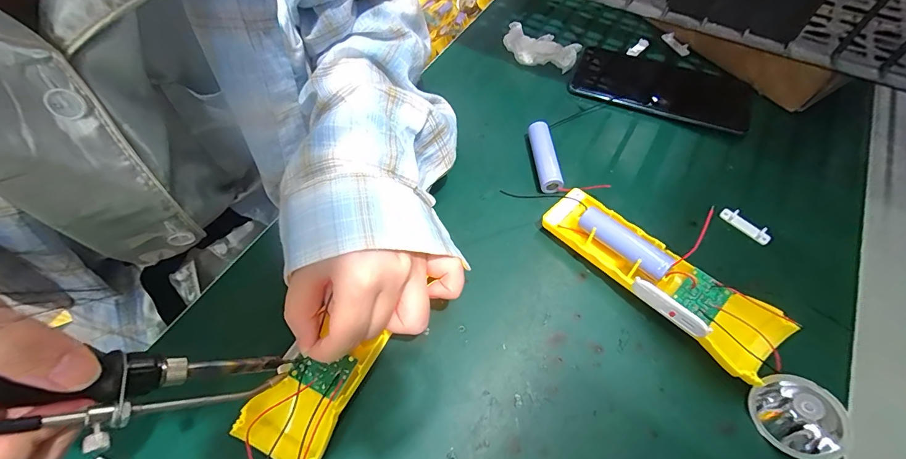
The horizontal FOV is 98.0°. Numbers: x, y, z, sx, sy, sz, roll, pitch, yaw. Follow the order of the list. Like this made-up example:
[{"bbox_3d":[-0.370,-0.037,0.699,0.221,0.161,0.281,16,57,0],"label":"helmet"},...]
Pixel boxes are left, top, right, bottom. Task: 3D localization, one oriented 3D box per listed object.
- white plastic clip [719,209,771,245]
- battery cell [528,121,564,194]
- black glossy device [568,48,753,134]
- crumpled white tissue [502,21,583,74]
[{"bbox_3d":[0.227,-0.003,0.306,0.008,0.007,0.037,-36,65,-19],"label":"white plastic clip"},{"bbox_3d":[0.078,-0.060,0.334,0.016,0.019,0.066,-6,59,-3],"label":"battery cell"},{"bbox_3d":[0.202,-0.140,0.384,0.163,0.009,0.085,21,62,13],"label":"black glossy device"},{"bbox_3d":[0.086,-0.187,0.405,0.081,0.029,0.048,28,63,16],"label":"crumpled white tissue"}]

